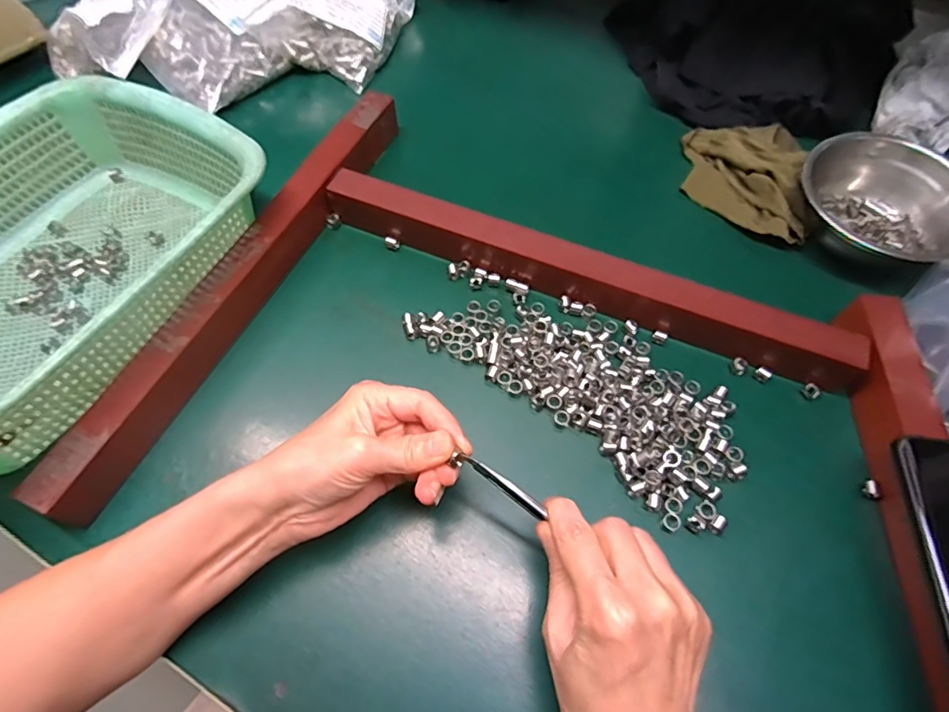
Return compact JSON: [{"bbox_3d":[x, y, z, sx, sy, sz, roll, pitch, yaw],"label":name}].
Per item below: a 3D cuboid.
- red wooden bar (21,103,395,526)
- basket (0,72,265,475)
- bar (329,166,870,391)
[{"bbox_3d":[-0.166,-0.066,0.388,0.029,0.045,0.389,22,65,12],"label":"red wooden bar"},{"bbox_3d":[-0.296,-0.062,0.358,0.219,0.088,0.288,28,67,14],"label":"basket"},{"bbox_3d":[0.074,-0.065,0.384,0.394,0.033,0.033,21,65,11],"label":"bar"}]

